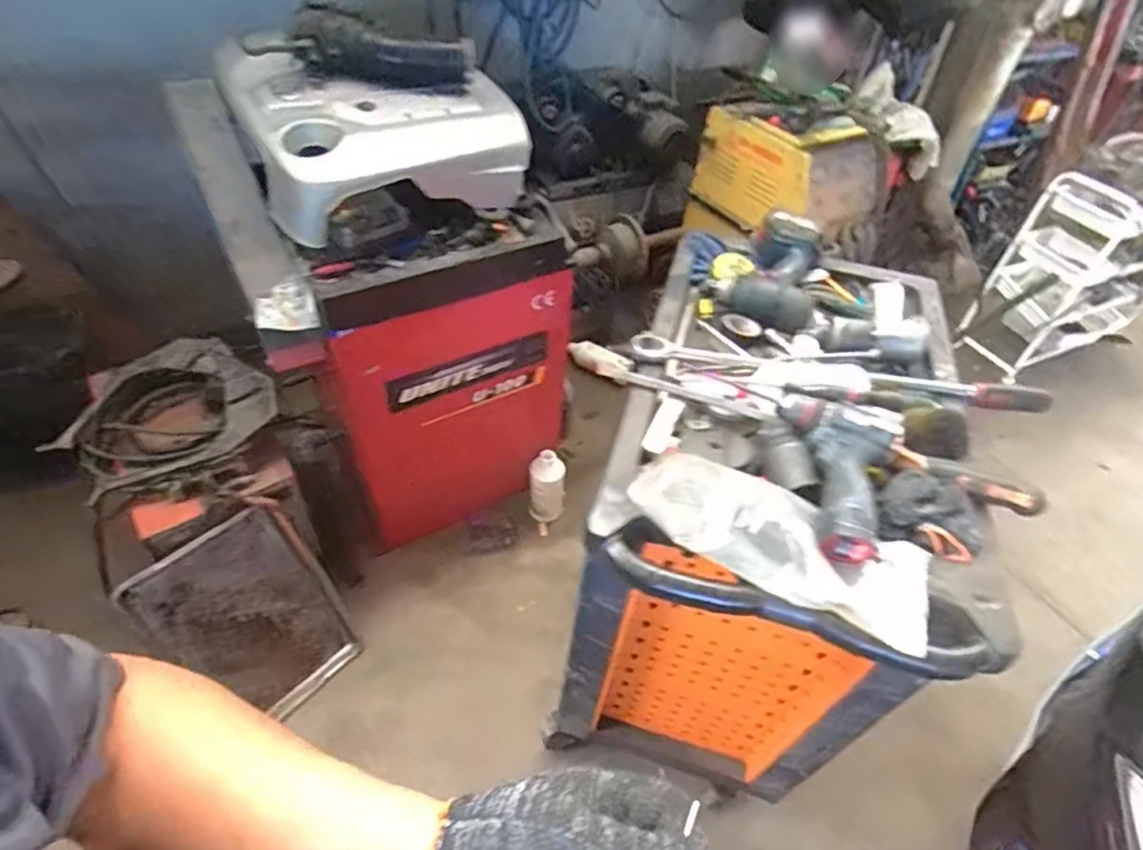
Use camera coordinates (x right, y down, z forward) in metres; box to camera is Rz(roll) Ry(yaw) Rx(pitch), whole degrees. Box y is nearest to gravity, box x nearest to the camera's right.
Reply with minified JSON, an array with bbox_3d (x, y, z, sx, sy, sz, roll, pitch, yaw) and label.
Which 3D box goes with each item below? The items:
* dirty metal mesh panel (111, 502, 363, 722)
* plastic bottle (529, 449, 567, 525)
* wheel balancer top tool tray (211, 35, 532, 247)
[{"bbox_3d":[-0.712,0.445,1.393,0.330,0.493,0.047,-34,35,-27],"label":"dirty metal mesh panel"},{"bbox_3d":[-0.073,0.188,1.814,0.097,0.266,0.096,5,46,-2],"label":"plastic bottle"},{"bbox_3d":[-0.387,-0.607,1.291,0.518,0.289,0.369,-19,51,-23],"label":"wheel balancer top tool tray"}]

